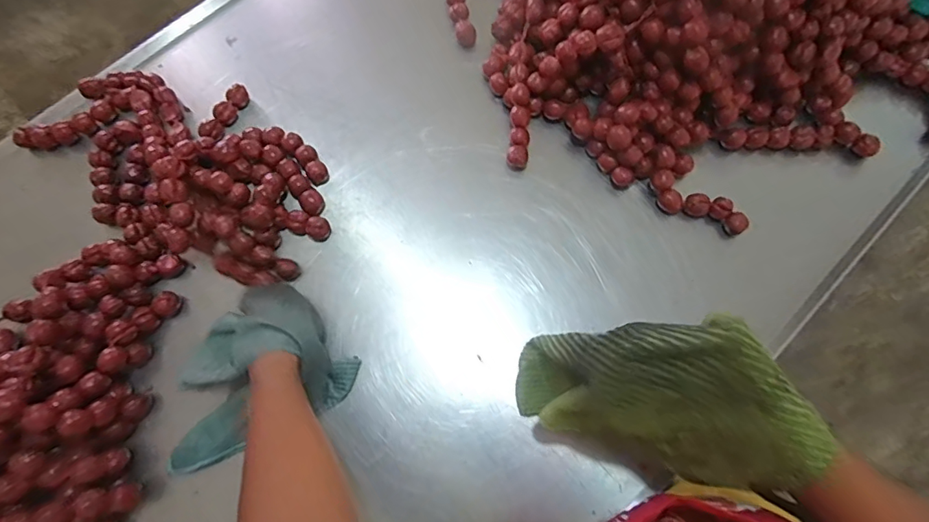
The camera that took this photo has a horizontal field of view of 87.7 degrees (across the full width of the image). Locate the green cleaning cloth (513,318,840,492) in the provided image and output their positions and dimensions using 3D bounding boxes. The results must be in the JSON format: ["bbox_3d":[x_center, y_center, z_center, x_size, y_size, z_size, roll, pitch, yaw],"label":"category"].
[{"bbox_3d":[0.163,0.140,0.515,0.115,0.335,0.123,19,72,-33],"label":"green cleaning cloth"}]

